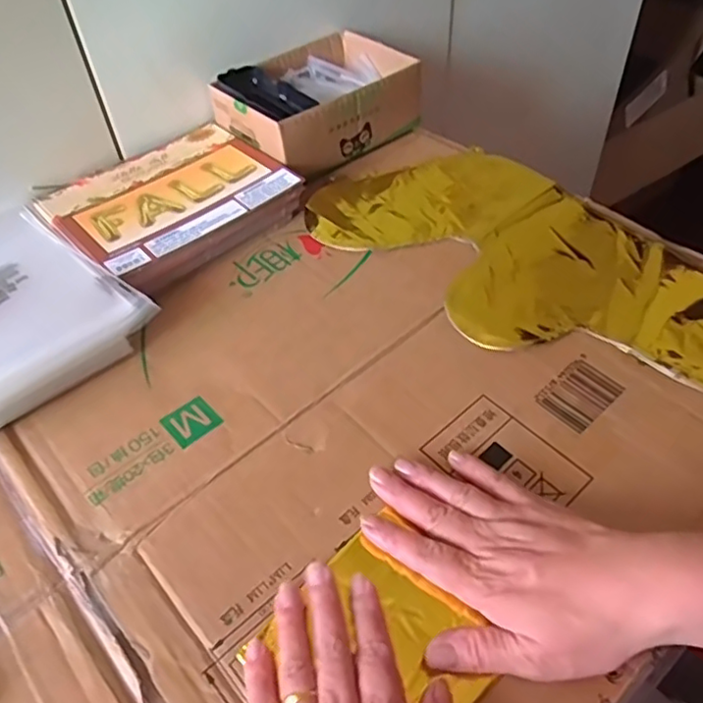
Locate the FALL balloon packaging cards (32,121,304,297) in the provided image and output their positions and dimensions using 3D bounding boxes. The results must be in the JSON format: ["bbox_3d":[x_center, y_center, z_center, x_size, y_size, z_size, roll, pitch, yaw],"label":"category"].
[{"bbox_3d":[-0.163,-0.137,0.582,0.165,0.032,0.192,35,59,30],"label":"FALL balloon packaging cards"}]

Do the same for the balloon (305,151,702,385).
[{"bbox_3d":[0.163,-0.069,0.509,0.195,0.010,0.420,-36,55,-25],"label":"balloon"}]

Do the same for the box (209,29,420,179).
[{"bbox_3d":[-0.035,-0.258,0.651,0.181,0.068,0.127,-34,54,-24],"label":"box"}]

